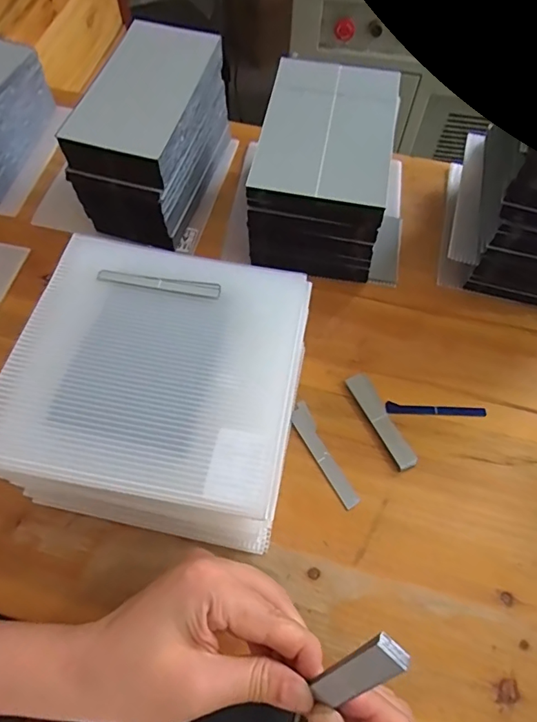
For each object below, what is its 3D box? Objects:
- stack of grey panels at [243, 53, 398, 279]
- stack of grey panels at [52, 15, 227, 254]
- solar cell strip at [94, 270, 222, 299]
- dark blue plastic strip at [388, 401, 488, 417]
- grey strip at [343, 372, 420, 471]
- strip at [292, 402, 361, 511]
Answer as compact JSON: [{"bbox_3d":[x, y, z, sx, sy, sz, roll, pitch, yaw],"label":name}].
[{"bbox_3d":[0.049,-0.170,0.441,0.107,0.099,0.165,10,64,3],"label":"stack of grey panels"},{"bbox_3d":[-0.102,-0.199,0.440,0.082,0.113,0.158,15,64,6],"label":"stack of grey panels"},{"bbox_3d":[-0.070,-0.050,0.314,0.078,0.004,0.011,8,63,2],"label":"solar cell strip"},{"bbox_3d":[0.134,0.040,0.392,0.081,0.004,0.009,3,63,0],"label":"dark blue plastic strip"},{"bbox_3d":[0.087,0.045,0.376,0.019,0.005,0.080,-23,66,-13],"label":"grey strip"},{"bbox_3d":[0.040,0.069,0.363,0.016,0.004,0.084,-23,66,-13],"label":"strip"}]

